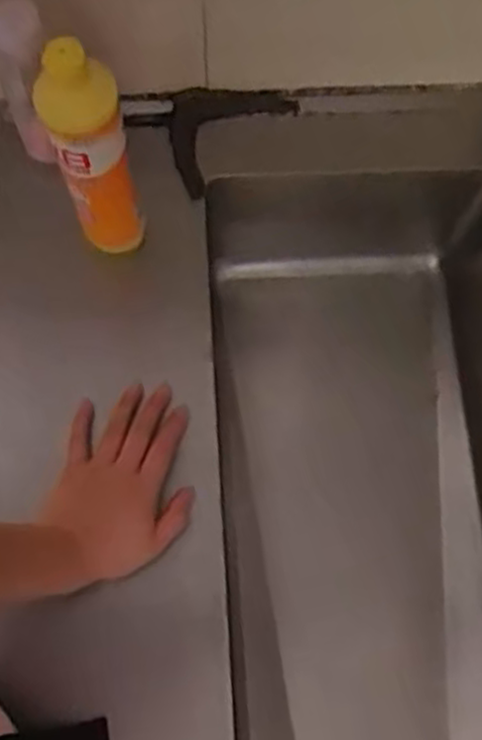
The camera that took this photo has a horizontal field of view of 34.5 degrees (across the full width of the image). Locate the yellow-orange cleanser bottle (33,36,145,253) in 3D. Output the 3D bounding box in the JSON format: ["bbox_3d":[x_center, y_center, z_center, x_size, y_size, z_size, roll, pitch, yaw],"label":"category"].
[{"bbox_3d":[-0.117,-0.165,0.621,0.053,0.268,0.049,0,72,-1],"label":"yellow-orange cleanser bottle"}]

